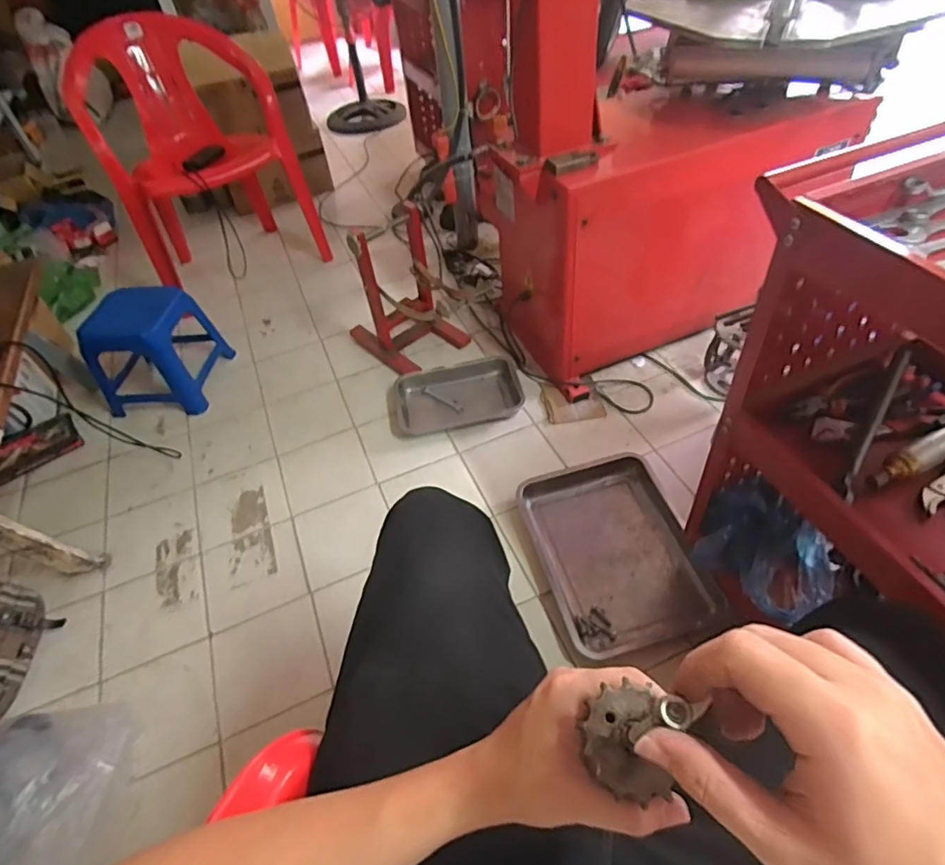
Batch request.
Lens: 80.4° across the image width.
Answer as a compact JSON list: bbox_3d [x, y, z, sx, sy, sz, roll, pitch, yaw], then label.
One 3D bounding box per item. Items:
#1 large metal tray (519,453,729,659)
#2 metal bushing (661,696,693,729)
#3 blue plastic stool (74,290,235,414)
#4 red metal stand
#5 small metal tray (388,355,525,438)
[{"bbox_3d":[0.278,0.221,1.116,0.289,0.033,0.400,-15,48,-6],"label":"large metal tray"},{"bbox_3d":[0.082,0.113,0.225,0.012,0.004,0.011,-2,50,2],"label":"metal bushing"},{"bbox_3d":[-0.854,-0.231,1.493,0.259,0.266,0.259,-1,48,6],"label":"blue plastic stool"},{"bbox_3d":[-0.196,-0.385,1.475,0.288,0.365,0.227,34,60,31],"label":"red metal stand"},{"bbox_3d":[-0.045,-0.100,1.429,0.337,0.040,0.201,-10,48,-2],"label":"small metal tray"}]

